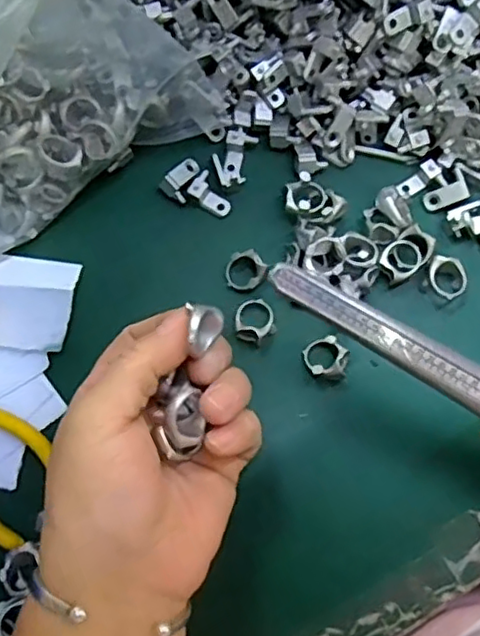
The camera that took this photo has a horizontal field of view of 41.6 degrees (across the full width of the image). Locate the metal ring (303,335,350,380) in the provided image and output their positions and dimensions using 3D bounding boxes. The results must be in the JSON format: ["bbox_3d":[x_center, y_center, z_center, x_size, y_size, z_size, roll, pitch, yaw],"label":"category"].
[{"bbox_3d":[0.044,0.021,0.317,0.021,0.012,0.022,0,77,1],"label":"metal ring"}]

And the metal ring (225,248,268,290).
[{"bbox_3d":[0.003,-0.025,0.329,0.021,0.009,0.021,0,77,1],"label":"metal ring"}]

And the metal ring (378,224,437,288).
[{"bbox_3d":[0.086,-0.033,0.327,0.020,0.010,0.031,44,81,10],"label":"metal ring"}]

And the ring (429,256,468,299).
[{"bbox_3d":[0.108,-0.021,0.328,0.023,0.010,0.020,40,81,9],"label":"ring"}]

